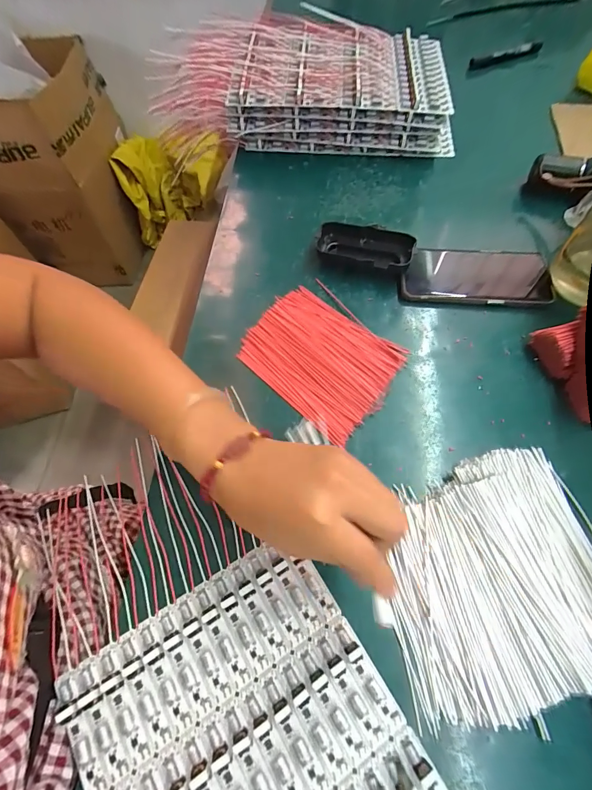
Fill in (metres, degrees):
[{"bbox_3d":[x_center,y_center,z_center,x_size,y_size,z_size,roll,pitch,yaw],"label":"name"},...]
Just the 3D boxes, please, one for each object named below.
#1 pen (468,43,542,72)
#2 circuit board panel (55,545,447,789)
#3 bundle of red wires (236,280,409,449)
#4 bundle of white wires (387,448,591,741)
[{"bbox_3d":[0.340,-0.551,0.624,0.122,0.020,0.017,-18,64,-4],"label":"pen"},{"bbox_3d":[-0.008,0.263,0.227,0.190,0.011,0.292,-30,66,-13],"label":"circuit board panel"},{"bbox_3d":[0.028,-0.043,0.383,0.148,0.019,0.121,40,70,19],"label":"bundle of red wires"},{"bbox_3d":[0.158,0.131,0.287,0.172,0.026,0.169,-8,63,-3],"label":"bundle of white wires"}]

